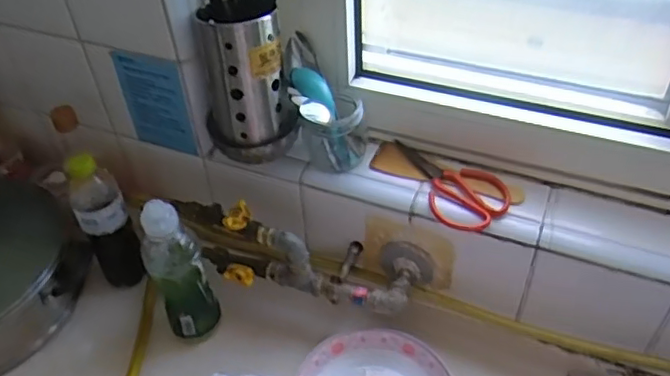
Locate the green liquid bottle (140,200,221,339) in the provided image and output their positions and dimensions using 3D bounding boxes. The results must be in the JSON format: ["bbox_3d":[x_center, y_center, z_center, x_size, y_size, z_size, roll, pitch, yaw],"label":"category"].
[{"bbox_3d":[-0.196,0.107,0.759,0.075,0.211,0.061,-17,47,-17],"label":"green liquid bottle"}]

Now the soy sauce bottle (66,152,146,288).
[{"bbox_3d":[-0.324,0.045,0.841,0.064,0.210,0.082,-21,48,-20],"label":"soy sauce bottle"}]

